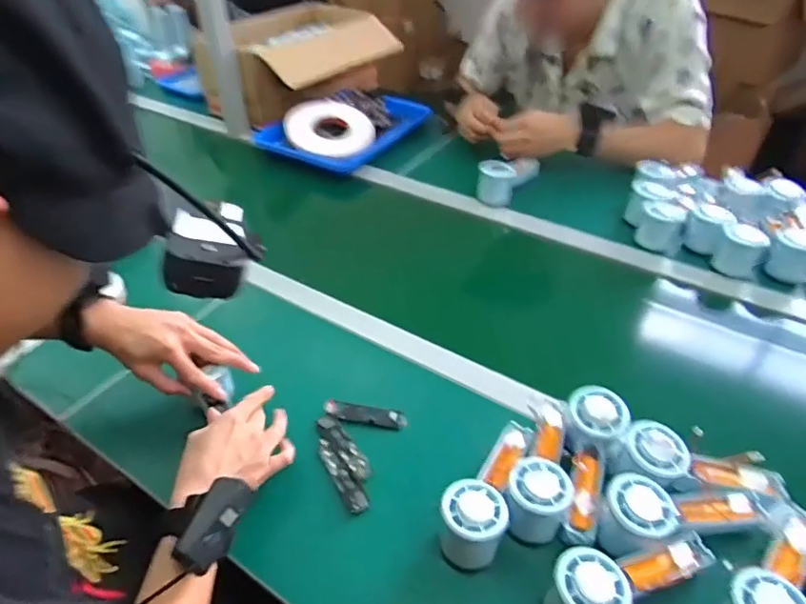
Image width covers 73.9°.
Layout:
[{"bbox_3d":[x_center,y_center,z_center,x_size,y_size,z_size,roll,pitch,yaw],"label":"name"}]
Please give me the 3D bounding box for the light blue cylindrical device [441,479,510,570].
[{"bbox_3d":[0.064,0.205,0.492,0.056,0.057,0.056,-1,42,1],"label":"light blue cylindrical device"}]

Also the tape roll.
[{"bbox_3d":[-0.147,-0.348,1.080,0.172,0.028,0.164,3,59,-6],"label":"tape roll"}]

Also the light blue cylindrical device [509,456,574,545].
[{"bbox_3d":[0.127,0.188,0.507,0.055,0.063,0.059,-1,42,1],"label":"light blue cylindrical device"}]

